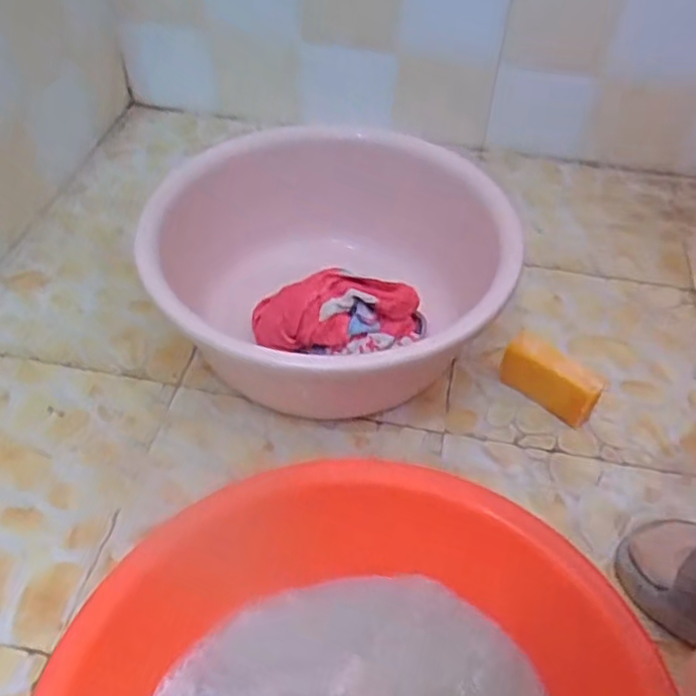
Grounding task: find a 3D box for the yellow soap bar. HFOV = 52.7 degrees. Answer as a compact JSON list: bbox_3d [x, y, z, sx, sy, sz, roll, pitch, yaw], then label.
[{"bbox_3d":[0.221,0.033,0.764,0.107,0.070,0.043,32,54,24],"label":"yellow soap bar"}]

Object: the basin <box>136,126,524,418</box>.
[{"bbox_3d":[-0.028,-0.071,0.806,0.363,0.199,0.335,1,48,-1],"label":"basin"}]

